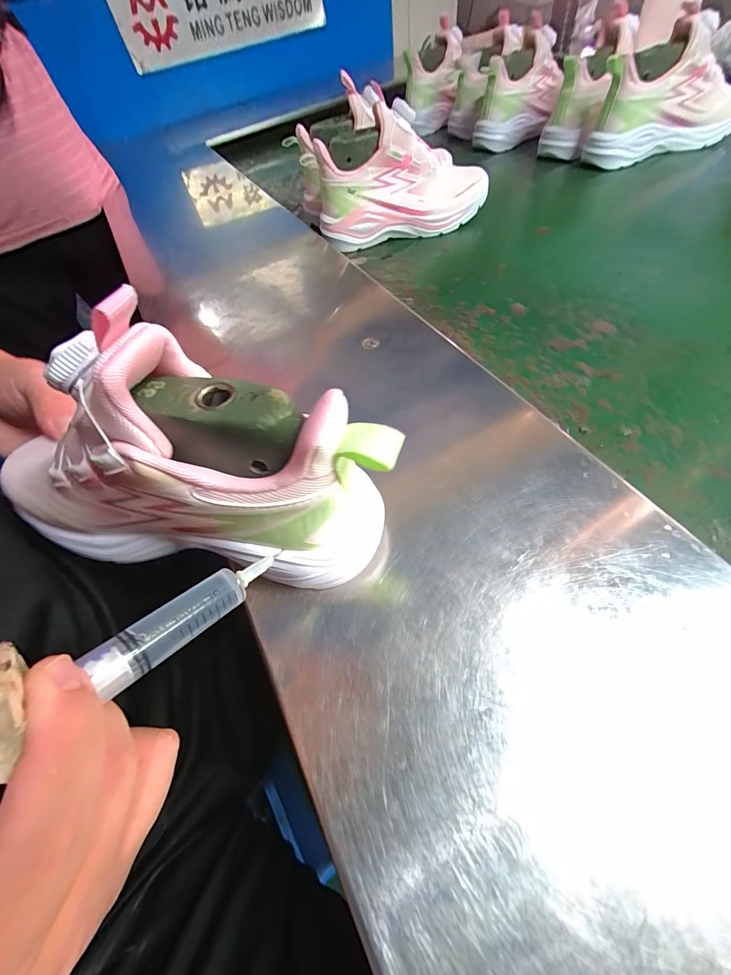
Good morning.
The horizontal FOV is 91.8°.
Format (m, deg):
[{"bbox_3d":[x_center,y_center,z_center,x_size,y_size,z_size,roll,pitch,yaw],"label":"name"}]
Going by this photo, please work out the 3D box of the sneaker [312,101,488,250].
[{"bbox_3d":[0.045,-0.396,0.457,0.223,0.120,0.083,-13,58,1],"label":"sneaker"}]

